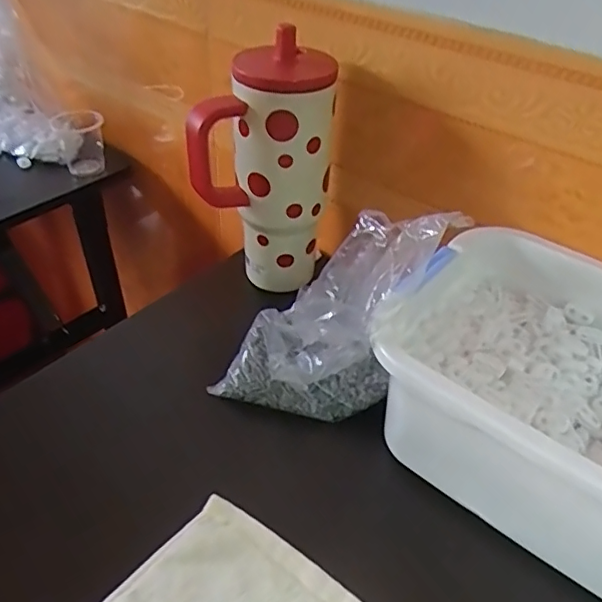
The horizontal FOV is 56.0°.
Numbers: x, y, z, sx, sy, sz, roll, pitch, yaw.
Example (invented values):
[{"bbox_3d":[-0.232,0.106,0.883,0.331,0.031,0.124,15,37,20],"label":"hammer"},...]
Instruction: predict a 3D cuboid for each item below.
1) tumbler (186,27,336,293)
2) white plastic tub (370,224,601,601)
[{"bbox_3d":[-0.033,-0.105,0.499,0.111,0.207,0.084,6,41,4],"label":"tumbler"},{"bbox_3d":[0.188,0.062,0.383,0.242,0.101,0.190,32,49,30],"label":"white plastic tub"}]

